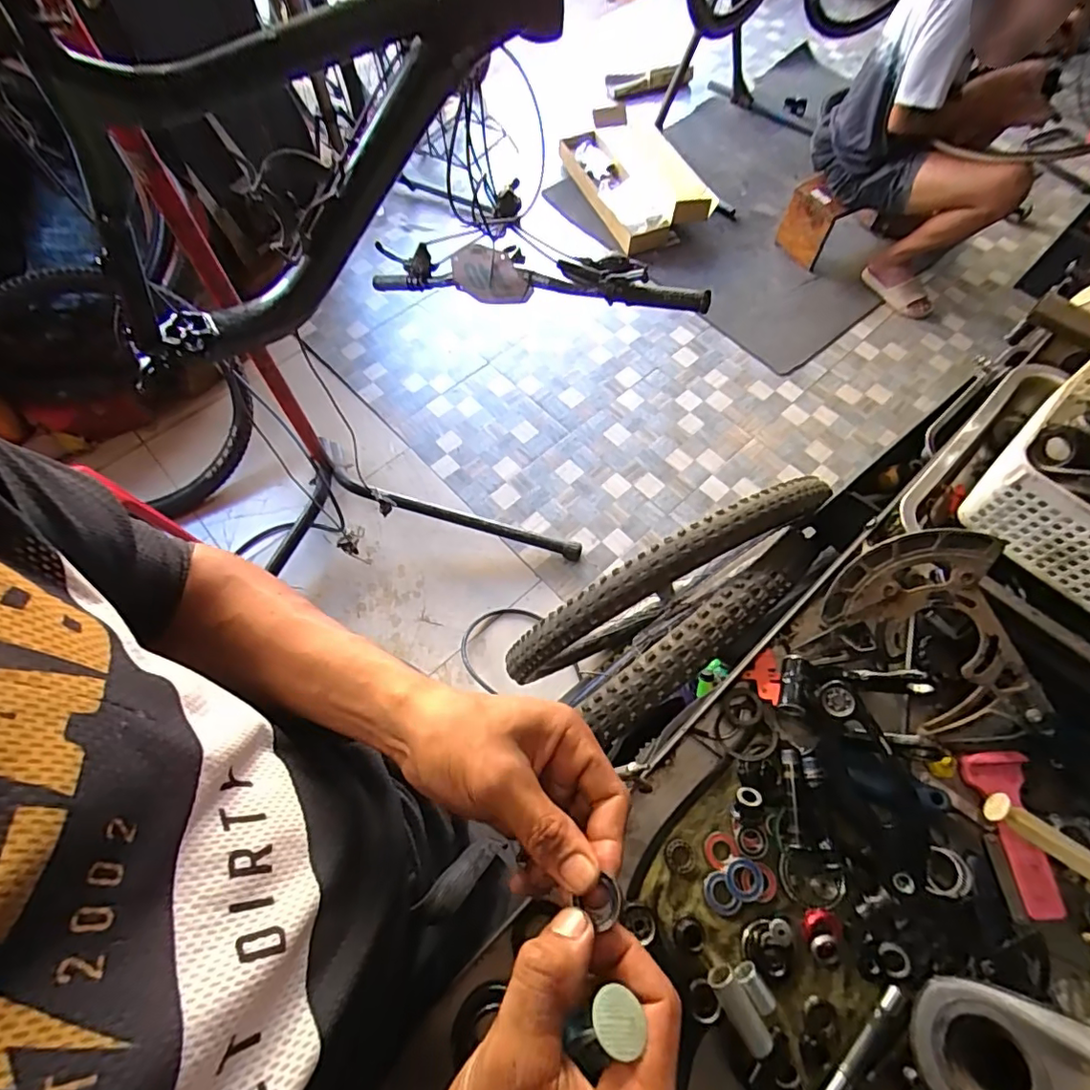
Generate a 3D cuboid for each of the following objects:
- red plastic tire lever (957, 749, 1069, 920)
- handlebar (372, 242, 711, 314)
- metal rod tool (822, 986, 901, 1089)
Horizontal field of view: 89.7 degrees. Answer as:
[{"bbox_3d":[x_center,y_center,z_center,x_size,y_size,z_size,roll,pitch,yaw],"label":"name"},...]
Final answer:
[{"bbox_3d":[0.384,0.231,0.445,0.046,0.018,0.118,-6,64,-2],"label":"red plastic tire lever"},{"bbox_3d":[-0.066,-0.508,1.017,0.748,0.123,0.078,18,69,26],"label":"handlebar"},{"bbox_3d":[0.216,0.368,0.387,0.012,0.008,0.121,41,71,19],"label":"metal rod tool"}]

